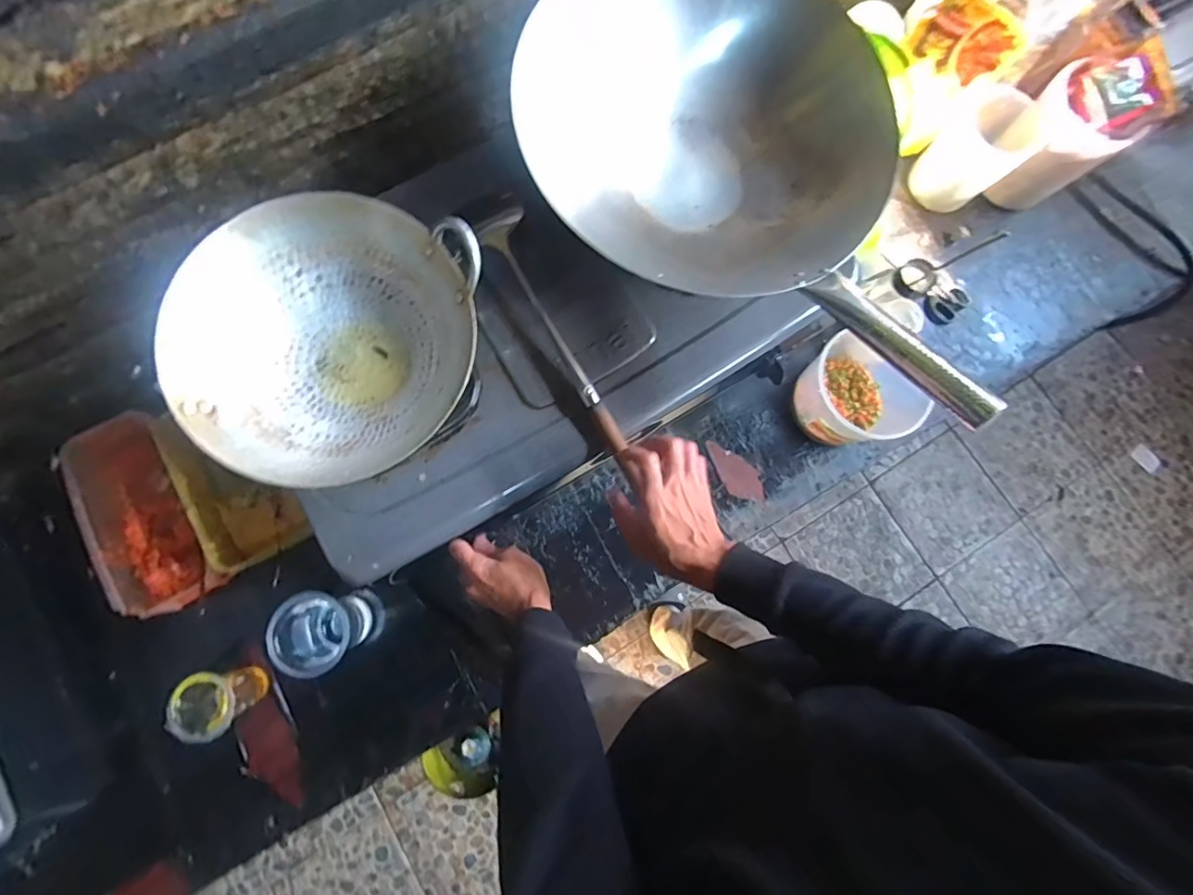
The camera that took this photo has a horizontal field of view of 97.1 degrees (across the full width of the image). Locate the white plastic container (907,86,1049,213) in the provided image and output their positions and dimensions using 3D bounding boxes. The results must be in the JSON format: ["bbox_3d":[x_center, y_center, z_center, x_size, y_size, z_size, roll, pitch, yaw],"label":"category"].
[{"bbox_3d":[0.561,-0.438,0.784,0.104,0.137,0.109,0,80,-1],"label":"white plastic container"}]

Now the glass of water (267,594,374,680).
[{"bbox_3d":[-0.340,0.224,0.652,0.083,0.108,0.082,0,80,-1],"label":"glass of water"}]

